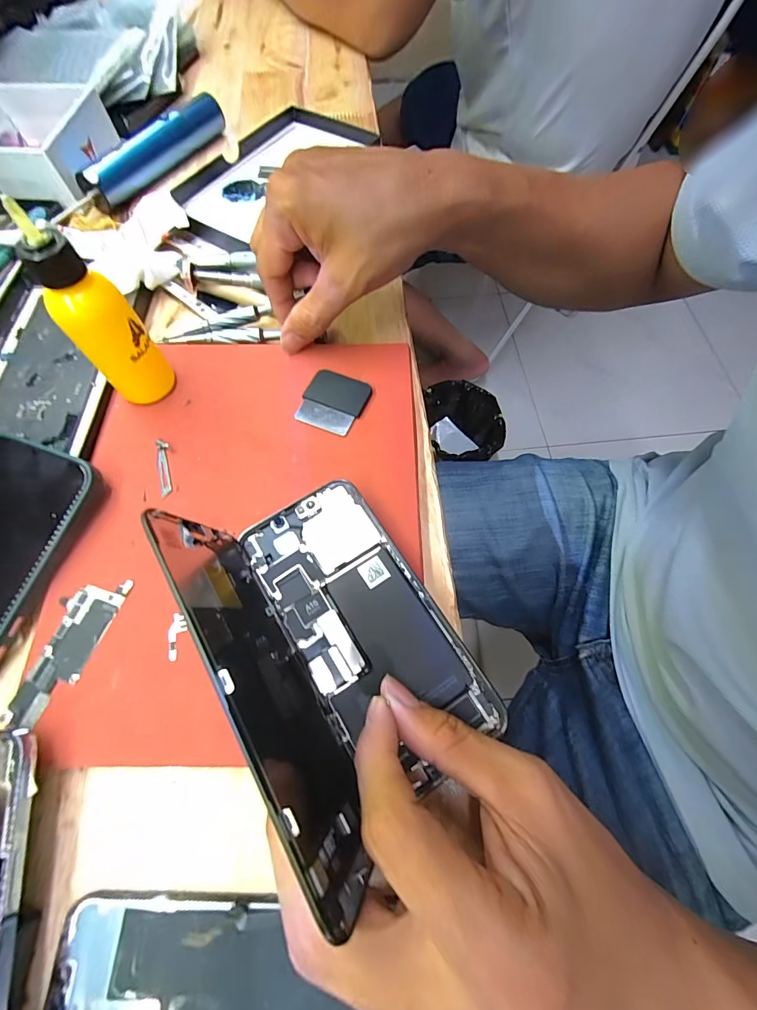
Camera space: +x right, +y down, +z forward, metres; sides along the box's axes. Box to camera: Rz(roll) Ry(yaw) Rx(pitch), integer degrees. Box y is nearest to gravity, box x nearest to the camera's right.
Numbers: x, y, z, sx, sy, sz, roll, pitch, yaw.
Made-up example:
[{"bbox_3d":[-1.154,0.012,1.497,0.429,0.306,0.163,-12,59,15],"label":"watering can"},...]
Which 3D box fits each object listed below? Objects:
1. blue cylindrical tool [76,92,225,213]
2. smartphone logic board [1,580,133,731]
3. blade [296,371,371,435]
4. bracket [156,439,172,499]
[{"bbox_3d":[-0.195,-0.316,0.348,0.022,0.029,0.152,36,72,13],"label":"blue cylindrical tool"},{"bbox_3d":[-0.153,0.069,0.192,0.025,0.004,0.071,17,69,7],"label":"smartphone logic board"},{"bbox_3d":[-0.029,-0.067,0.251,0.039,0.004,0.041,20,69,8],"label":"blade"},{"bbox_3d":[-0.127,-0.023,0.231,0.008,0.004,0.036,-11,68,-4],"label":"bracket"}]

